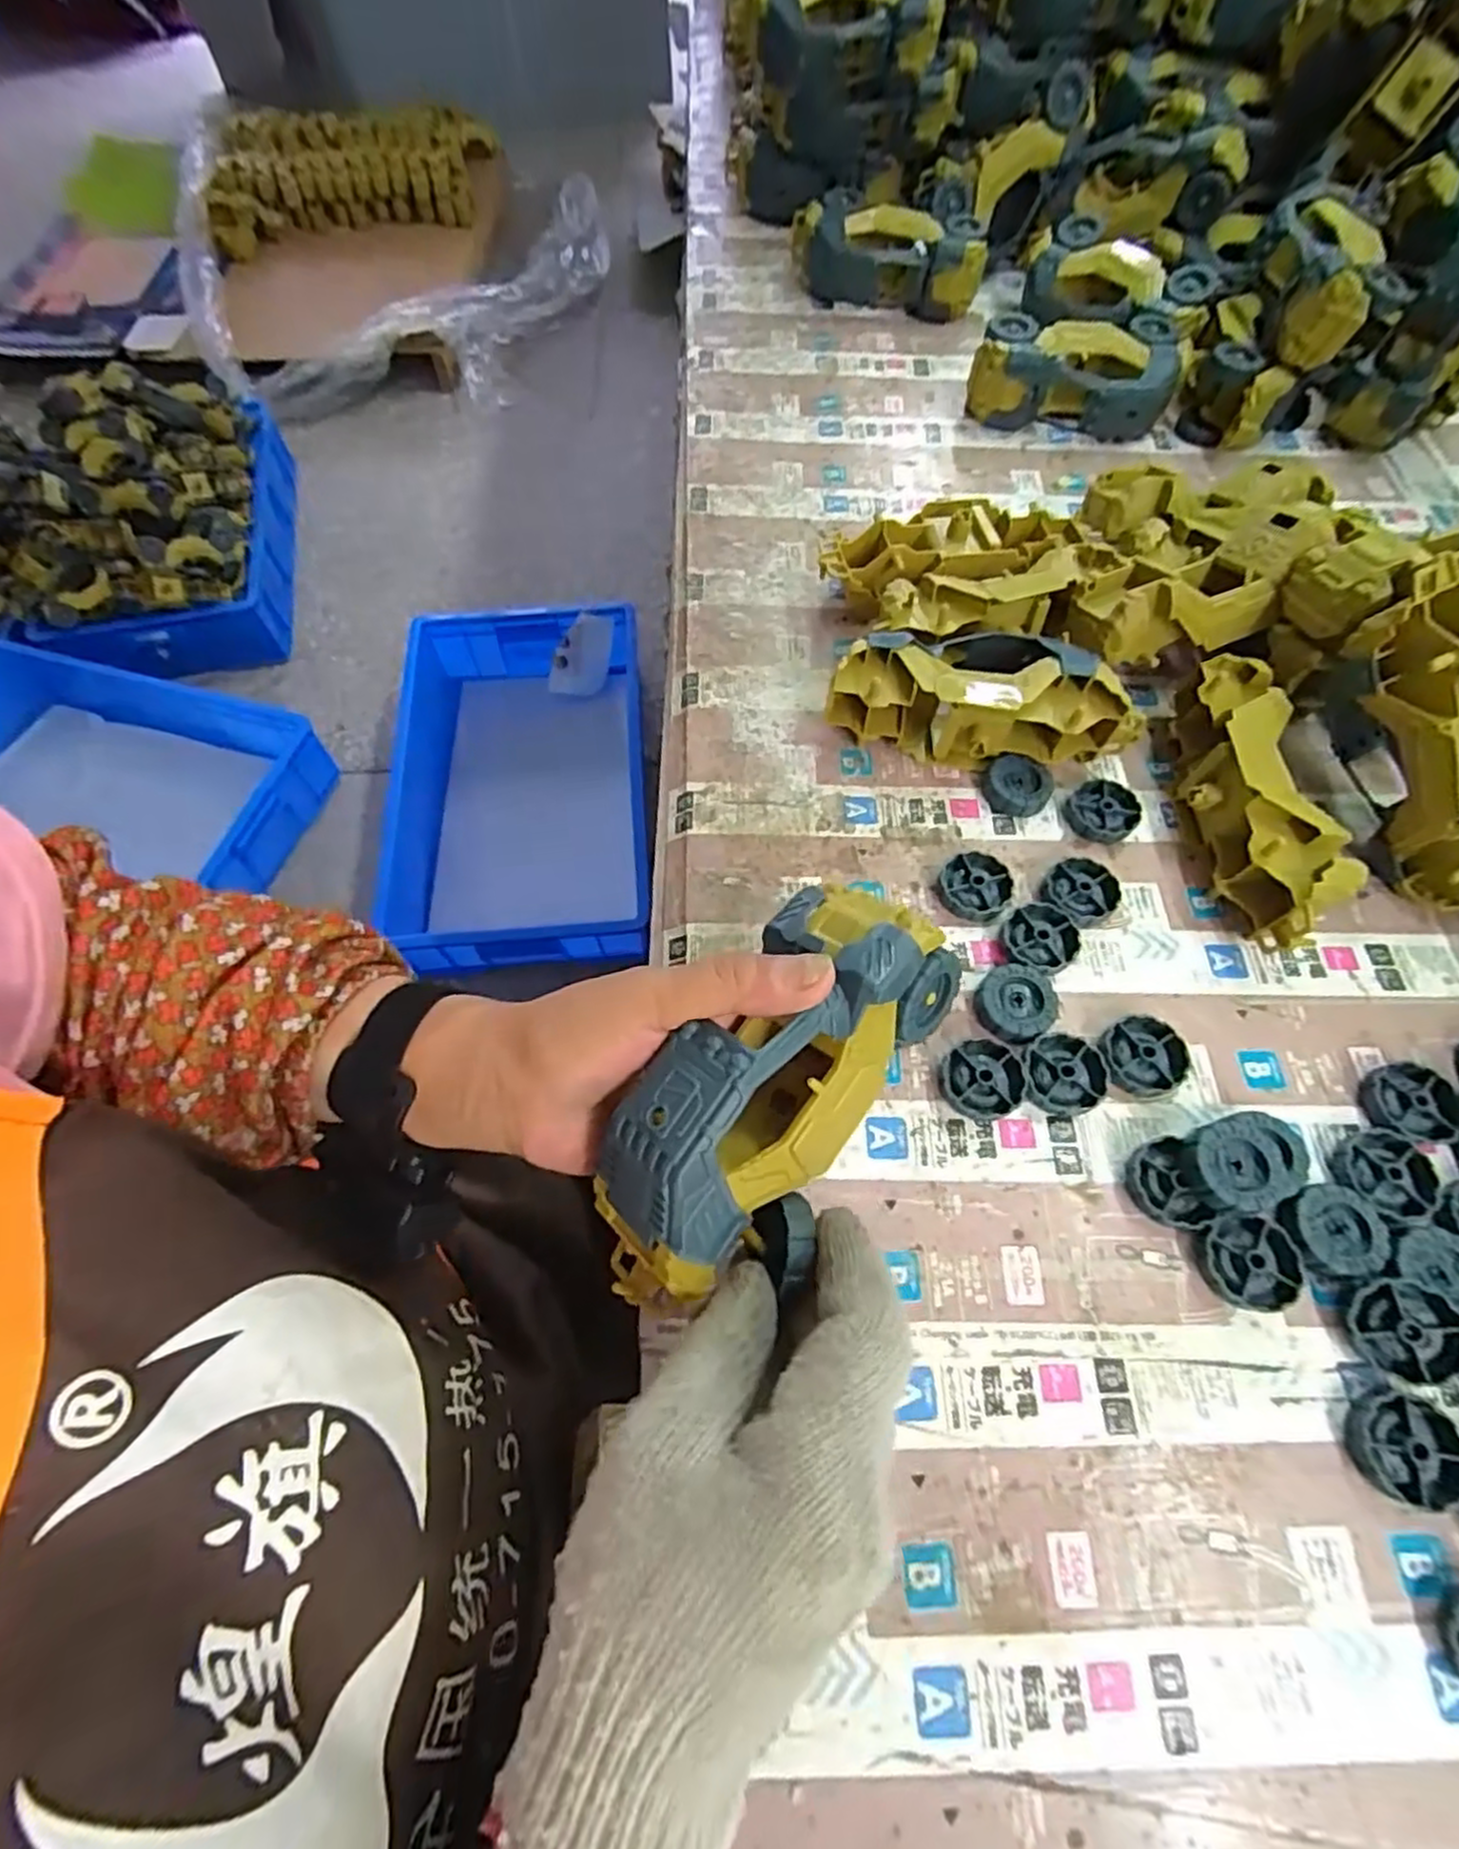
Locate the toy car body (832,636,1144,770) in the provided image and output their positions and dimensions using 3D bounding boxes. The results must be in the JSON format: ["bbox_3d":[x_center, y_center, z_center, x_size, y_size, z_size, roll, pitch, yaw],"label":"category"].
[{"bbox_3d":[0.149,-0.136,0.447,0.174,0.057,0.073,1,63,0],"label":"toy car body"}]

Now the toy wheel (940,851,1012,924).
[{"bbox_3d":[0.136,-0.021,0.414,0.037,0.012,0.040,0,63,0],"label":"toy wheel"}]

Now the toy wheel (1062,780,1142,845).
[{"bbox_3d":[0.220,-0.067,0.439,0.039,0.012,0.039,0,63,0],"label":"toy wheel"}]

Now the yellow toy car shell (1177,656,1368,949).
[{"bbox_3d":[0.286,-0.068,0.414,0.048,0.056,0.168,0,63,0],"label":"yellow toy car shell"}]

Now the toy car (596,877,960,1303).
[{"bbox_3d":[0.017,0.060,0.271,0.077,0.066,0.164,28,67,13],"label":"toy car"}]

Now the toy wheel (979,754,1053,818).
[{"bbox_3d":[0.173,-0.083,0.448,0.037,0.014,0.037,0,63,0],"label":"toy wheel"}]

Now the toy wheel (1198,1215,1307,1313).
[{"bbox_3d":[0.227,0.149,0.327,0.040,0.011,0.036,3,63,1],"label":"toy wheel"}]

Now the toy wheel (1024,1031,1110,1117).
[{"bbox_3d":[0.164,0.073,0.366,0.039,0.011,0.039,0,63,0],"label":"toy wheel"}]

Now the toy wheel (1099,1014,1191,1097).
[{"bbox_3d":[0.204,0.066,0.371,0.041,0.013,0.037,-10,64,-5],"label":"toy wheel"}]

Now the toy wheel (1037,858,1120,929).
[{"bbox_3d":[0.195,-0.018,0.413,0.040,0.014,0.039,0,63,0],"label":"toy wheel"}]

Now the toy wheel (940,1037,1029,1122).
[{"bbox_3d":[0.123,0.075,0.363,0.040,0.013,0.037,0,63,0],"label":"toy wheel"}]

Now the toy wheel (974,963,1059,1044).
[{"bbox_3d":[0.146,0.041,0.380,0.041,0.015,0.037,-34,68,-16],"label":"toy wheel"}]

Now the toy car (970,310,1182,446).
[{"bbox_3d":[0.282,-0.452,0.613,0.158,0.060,0.095,13,64,6],"label":"toy car"}]

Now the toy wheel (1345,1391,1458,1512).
[{"bbox_3d":[0.270,0.209,0.297,0.038,0.011,0.041,0,63,0],"label":"toy wheel"}]

